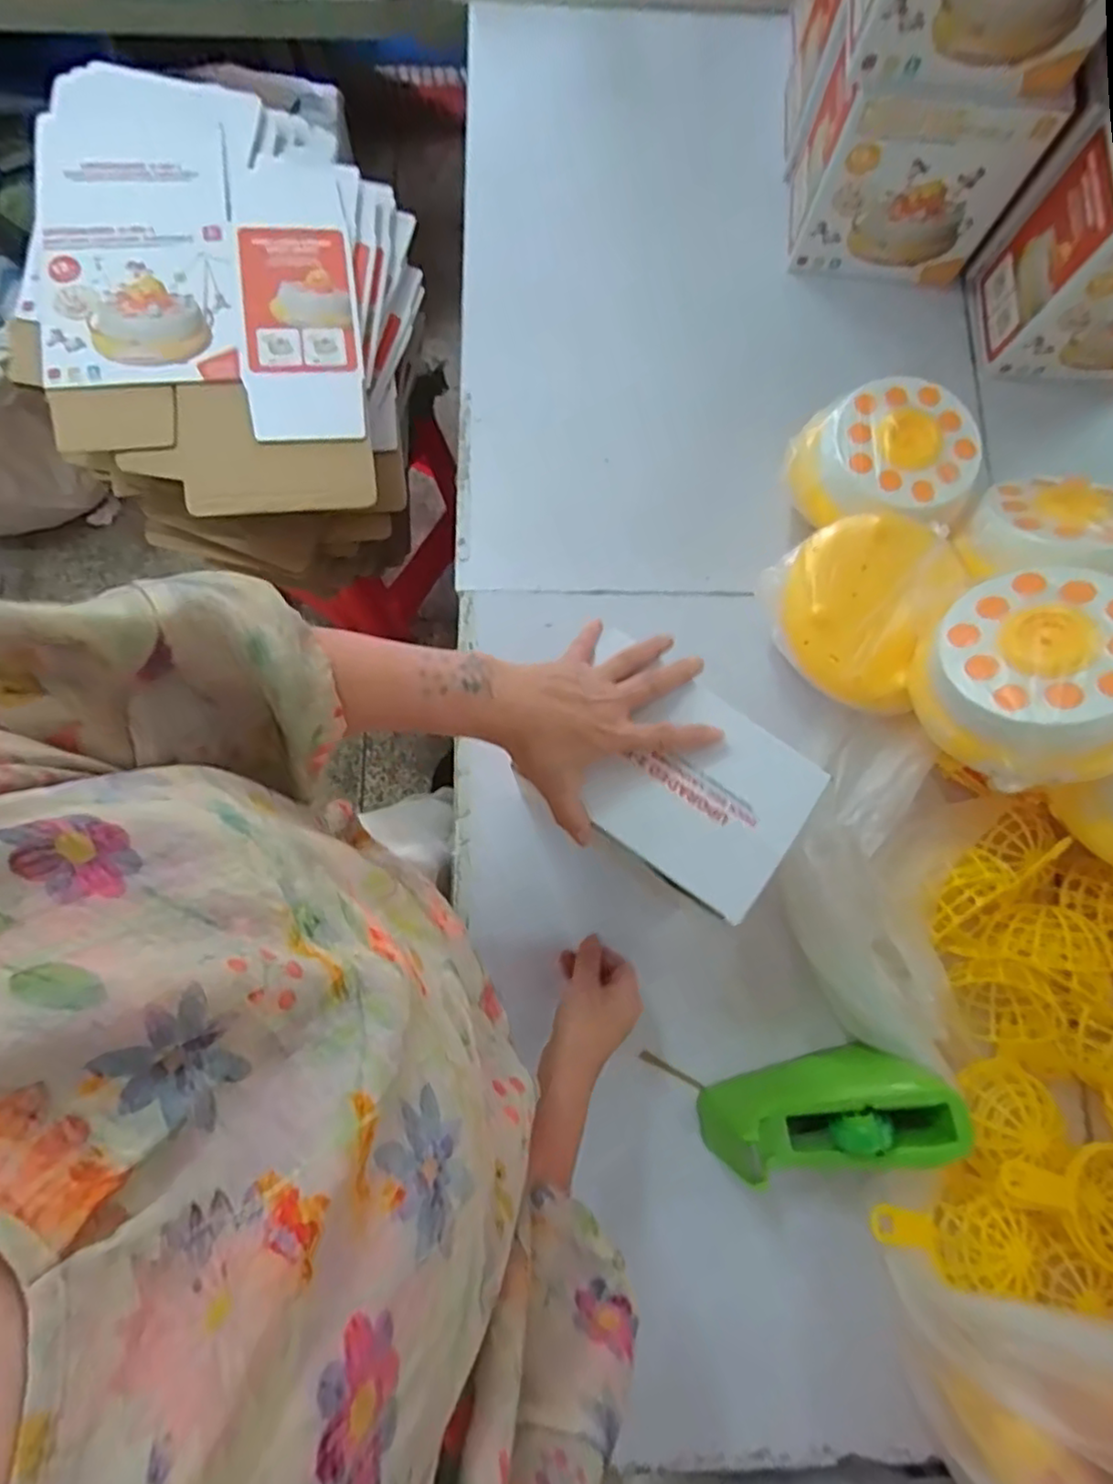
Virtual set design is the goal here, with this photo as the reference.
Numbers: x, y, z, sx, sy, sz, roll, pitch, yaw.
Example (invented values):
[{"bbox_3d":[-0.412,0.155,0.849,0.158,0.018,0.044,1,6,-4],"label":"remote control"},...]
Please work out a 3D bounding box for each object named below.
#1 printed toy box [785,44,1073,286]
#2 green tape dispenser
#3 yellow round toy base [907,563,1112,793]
[{"bbox_3d":[0.362,-0.592,0.702,0.203,0.201,0.098,11,78,2],"label":"printed toy box"},{"bbox_3d":[0.232,0.322,0.585,0.213,0.094,0.078,-11,78,11],"label":"green tape dispenser"},{"bbox_3d":[0.385,-0.055,0.542,0.169,0.075,0.170,-22,56,19],"label":"yellow round toy base"}]

